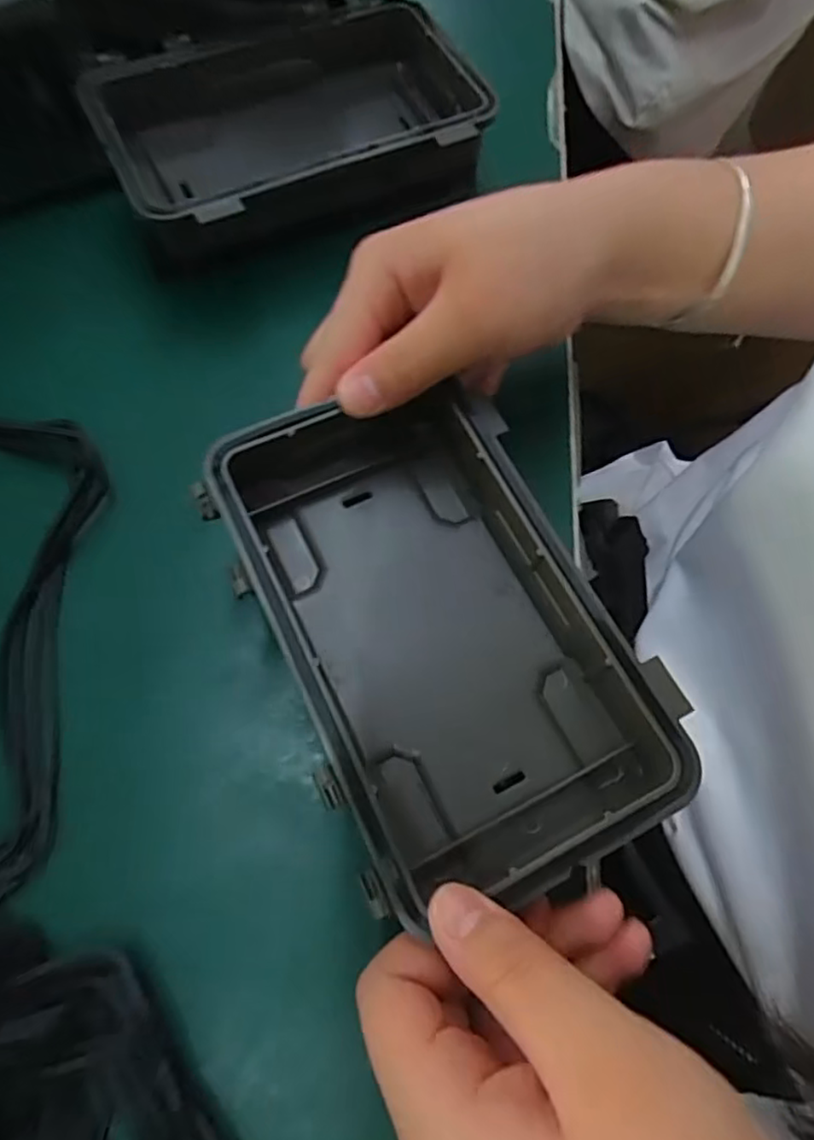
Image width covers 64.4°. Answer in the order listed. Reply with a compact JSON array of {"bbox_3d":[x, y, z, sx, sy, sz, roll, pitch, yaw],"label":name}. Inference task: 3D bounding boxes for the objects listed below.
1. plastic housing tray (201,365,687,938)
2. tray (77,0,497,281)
[{"bbox_3d":[0.008,0.016,0.219,0.102,0.033,0.169,-24,71,-11],"label":"plastic housing tray"},{"bbox_3d":[-0.052,-0.207,0.310,0.167,0.047,0.105,-24,71,-11],"label":"tray"}]

